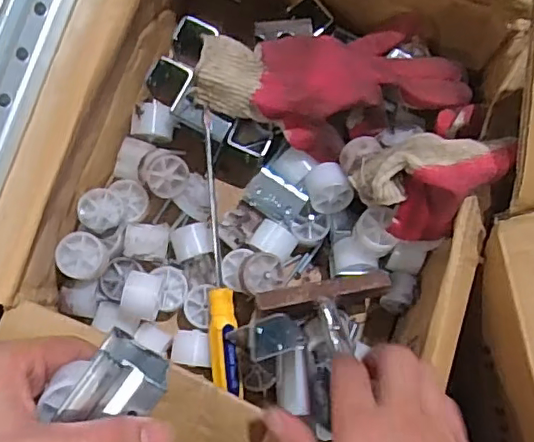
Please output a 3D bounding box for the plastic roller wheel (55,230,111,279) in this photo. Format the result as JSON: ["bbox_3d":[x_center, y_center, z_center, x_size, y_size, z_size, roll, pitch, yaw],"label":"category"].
[{"bbox_3d":[-0.139,0.027,0.433,0.032,0.023,0.034,1,81,-4],"label":"plastic roller wheel"}]

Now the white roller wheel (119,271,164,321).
[{"bbox_3d":[-0.094,0.057,0.440,0.027,0.041,0.033,12,81,-2],"label":"white roller wheel"}]

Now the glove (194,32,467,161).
[{"bbox_3d":[0.053,-0.105,0.441,0.209,0.040,0.102,-6,82,-5],"label":"glove"}]

